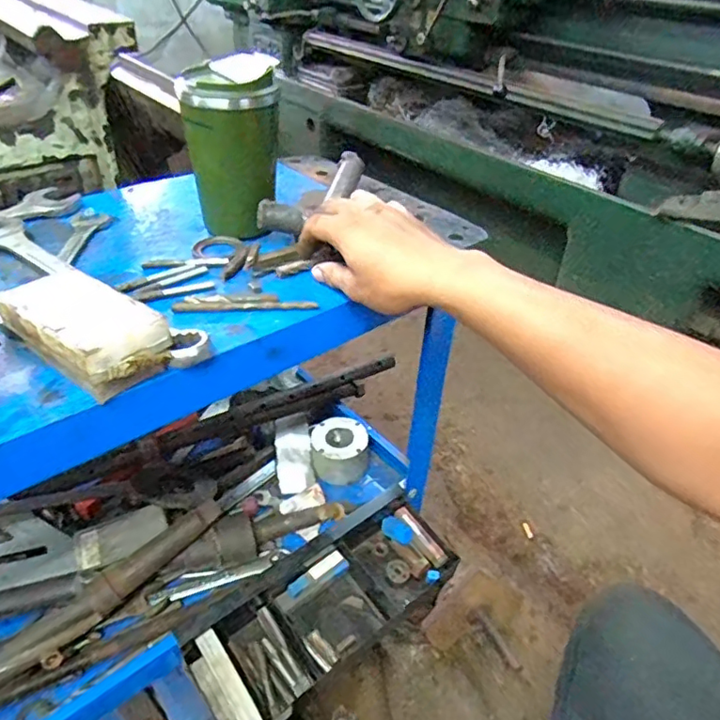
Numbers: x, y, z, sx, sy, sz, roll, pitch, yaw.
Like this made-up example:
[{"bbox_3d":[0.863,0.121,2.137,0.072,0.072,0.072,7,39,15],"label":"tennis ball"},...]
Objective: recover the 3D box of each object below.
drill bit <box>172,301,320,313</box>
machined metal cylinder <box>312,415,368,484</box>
[{"bbox_3d":[-0.090,-0.043,0.450,0.112,0.008,0.012,1,37,-3],"label":"drill bit"},{"bbox_3d":[-0.027,0.120,0.764,0.074,0.056,0.070,3,37,-2],"label":"machined metal cylinder"}]

